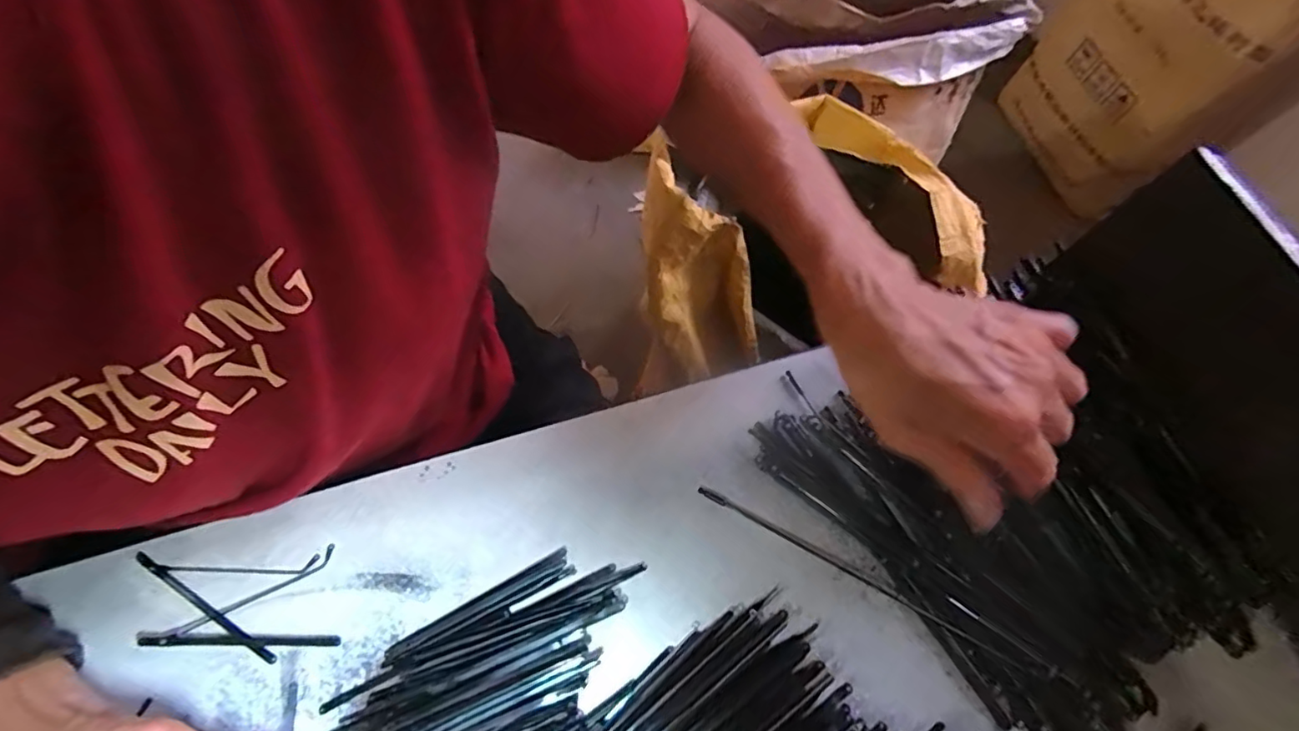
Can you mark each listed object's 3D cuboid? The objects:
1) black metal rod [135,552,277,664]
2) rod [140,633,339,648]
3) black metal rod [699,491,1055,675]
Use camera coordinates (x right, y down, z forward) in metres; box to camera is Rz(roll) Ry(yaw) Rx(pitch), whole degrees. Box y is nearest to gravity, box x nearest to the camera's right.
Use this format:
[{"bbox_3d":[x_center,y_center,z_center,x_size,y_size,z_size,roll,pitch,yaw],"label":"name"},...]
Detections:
[{"bbox_3d":[-0.235,0.127,0.303,0.101,0.004,0.005,29,71,11],"label":"black metal rod"},{"bbox_3d":[-0.210,0.142,0.297,0.099,0.004,0.006,1,68,0],"label":"rod"},{"bbox_3d":[0.111,0.111,0.306,0.187,0.009,0.006,27,71,10],"label":"black metal rod"}]

